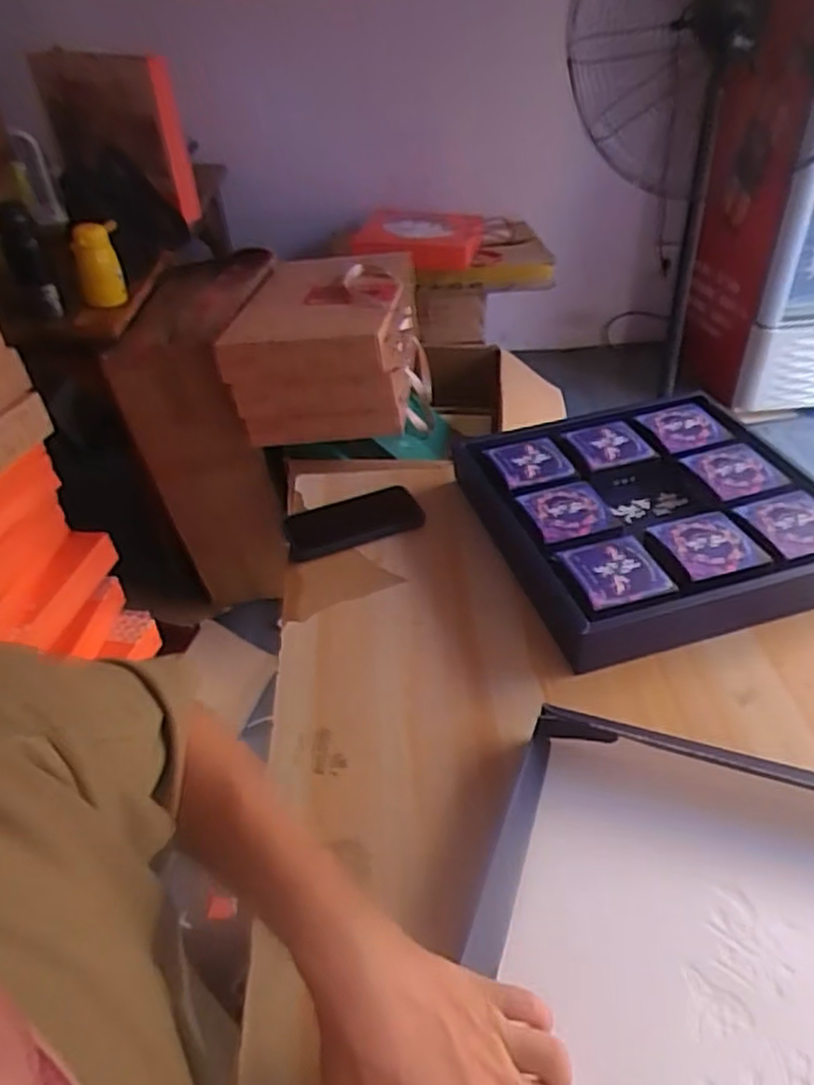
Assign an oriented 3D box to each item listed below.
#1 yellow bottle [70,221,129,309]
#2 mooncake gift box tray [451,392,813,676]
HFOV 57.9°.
[{"bbox_3d":[-0.570,-0.515,1.368,0.090,0.148,0.078,-18,42,-17],"label":"yellow bottle"},{"bbox_3d":[0.269,-0.039,0.816,0.341,0.056,0.344,-14,41,-13],"label":"mooncake gift box tray"}]

